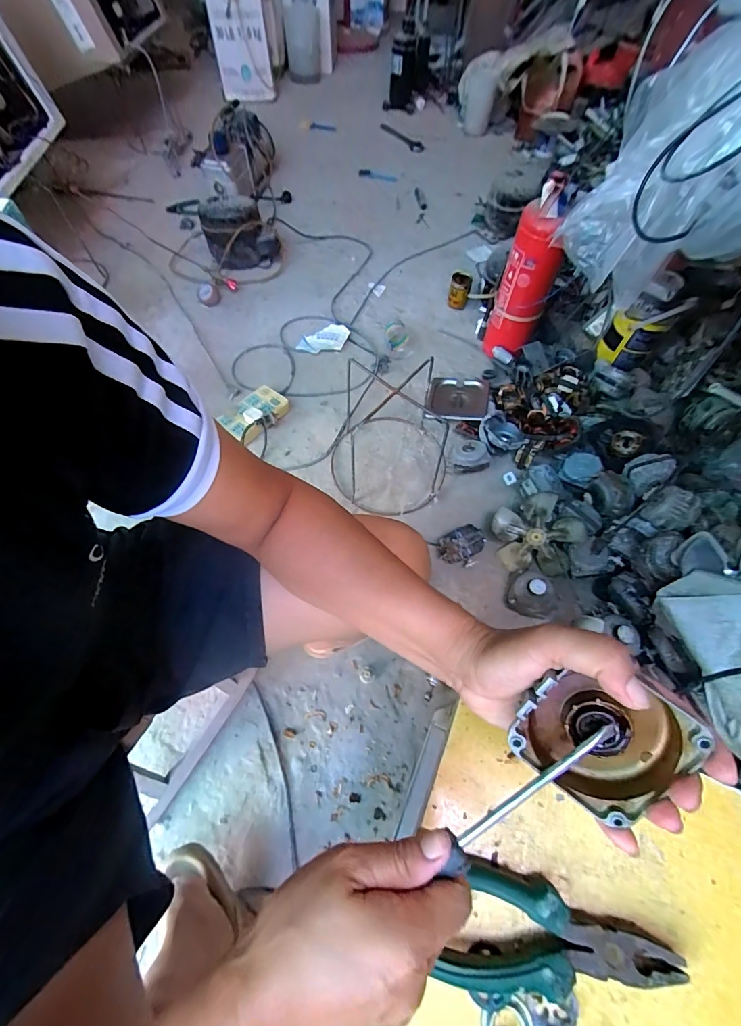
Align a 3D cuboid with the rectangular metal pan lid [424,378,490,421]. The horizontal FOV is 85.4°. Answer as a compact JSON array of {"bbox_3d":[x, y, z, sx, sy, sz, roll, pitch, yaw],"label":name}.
[{"bbox_3d":[0.235,-0.305,1.096,0.161,0.033,0.175,5,52,18],"label":"rectangular metal pan lid"}]

